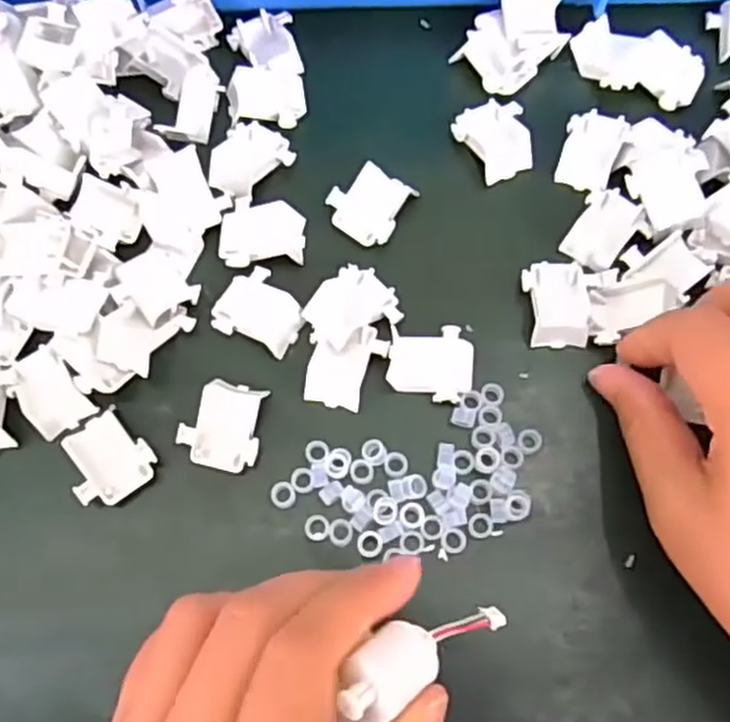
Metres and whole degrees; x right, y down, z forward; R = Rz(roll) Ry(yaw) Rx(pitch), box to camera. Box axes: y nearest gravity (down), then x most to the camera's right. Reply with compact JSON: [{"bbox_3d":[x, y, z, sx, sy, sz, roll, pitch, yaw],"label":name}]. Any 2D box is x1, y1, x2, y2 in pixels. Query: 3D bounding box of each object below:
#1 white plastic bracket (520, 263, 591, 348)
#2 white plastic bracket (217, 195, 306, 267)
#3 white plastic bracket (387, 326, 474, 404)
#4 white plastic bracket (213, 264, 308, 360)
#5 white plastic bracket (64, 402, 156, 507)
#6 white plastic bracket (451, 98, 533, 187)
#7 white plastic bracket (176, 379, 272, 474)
[{"bbox_3d":[0.074,-0.023,0.287,0.024,0.008,0.033,3,72,2],"label":"white plastic bracket"},{"bbox_3d":[-0.042,-0.052,0.301,0.034,0.006,0.029,2,72,1],"label":"white plastic bracket"},{"bbox_3d":[0.025,0.000,0.281,0.032,0.007,0.030,4,72,2],"label":"white plastic bracket"},{"bbox_3d":[-0.040,-0.020,0.291,0.033,0.004,0.029,24,74,8],"label":"white plastic bracket"},{"bbox_3d":[-0.095,0.036,0.271,0.029,0.011,0.030,-38,76,-10],"label":"white plastic bracket"},{"bbox_3d":[0.055,-0.093,0.314,0.029,0.008,0.032,-25,74,-7],"label":"white plastic bracket"},{"bbox_3d":[-0.052,0.024,0.273,0.028,0.009,0.031,12,73,5],"label":"white plastic bracket"}]

